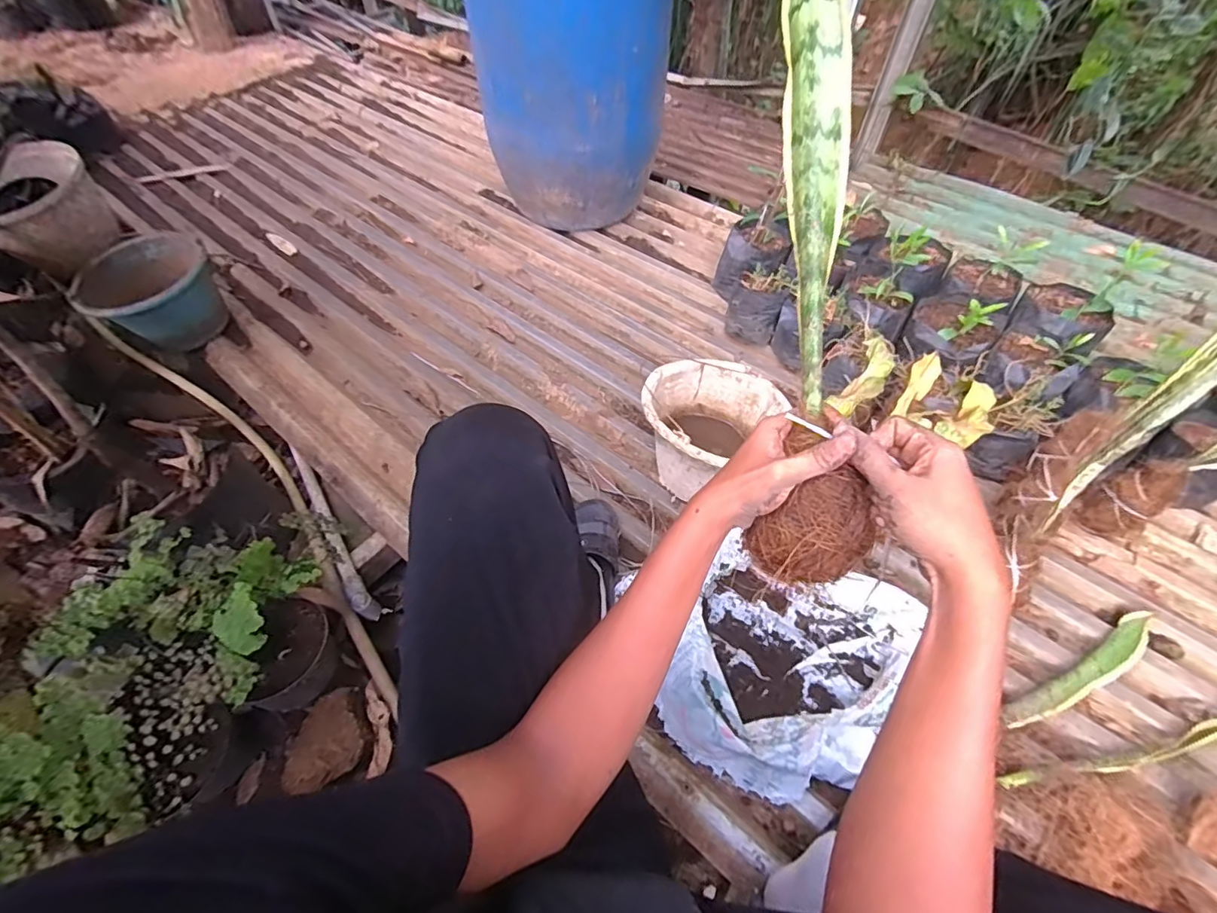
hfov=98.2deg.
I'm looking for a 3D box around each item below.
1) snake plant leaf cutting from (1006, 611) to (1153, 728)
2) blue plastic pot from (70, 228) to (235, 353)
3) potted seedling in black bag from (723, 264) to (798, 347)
[{"bbox_3d":[0.693,0.310,0.758,0.312,0.012,0.049,-23,60,-14],"label":"snake plant leaf cutting"},{"bbox_3d":[-0.968,-0.343,1.146,0.231,0.170,0.243,0,57,0],"label":"blue plastic pot"},{"bbox_3d":[0.332,-0.327,1.183,0.110,0.149,0.106,27,61,17],"label":"potted seedling in black bag"}]

